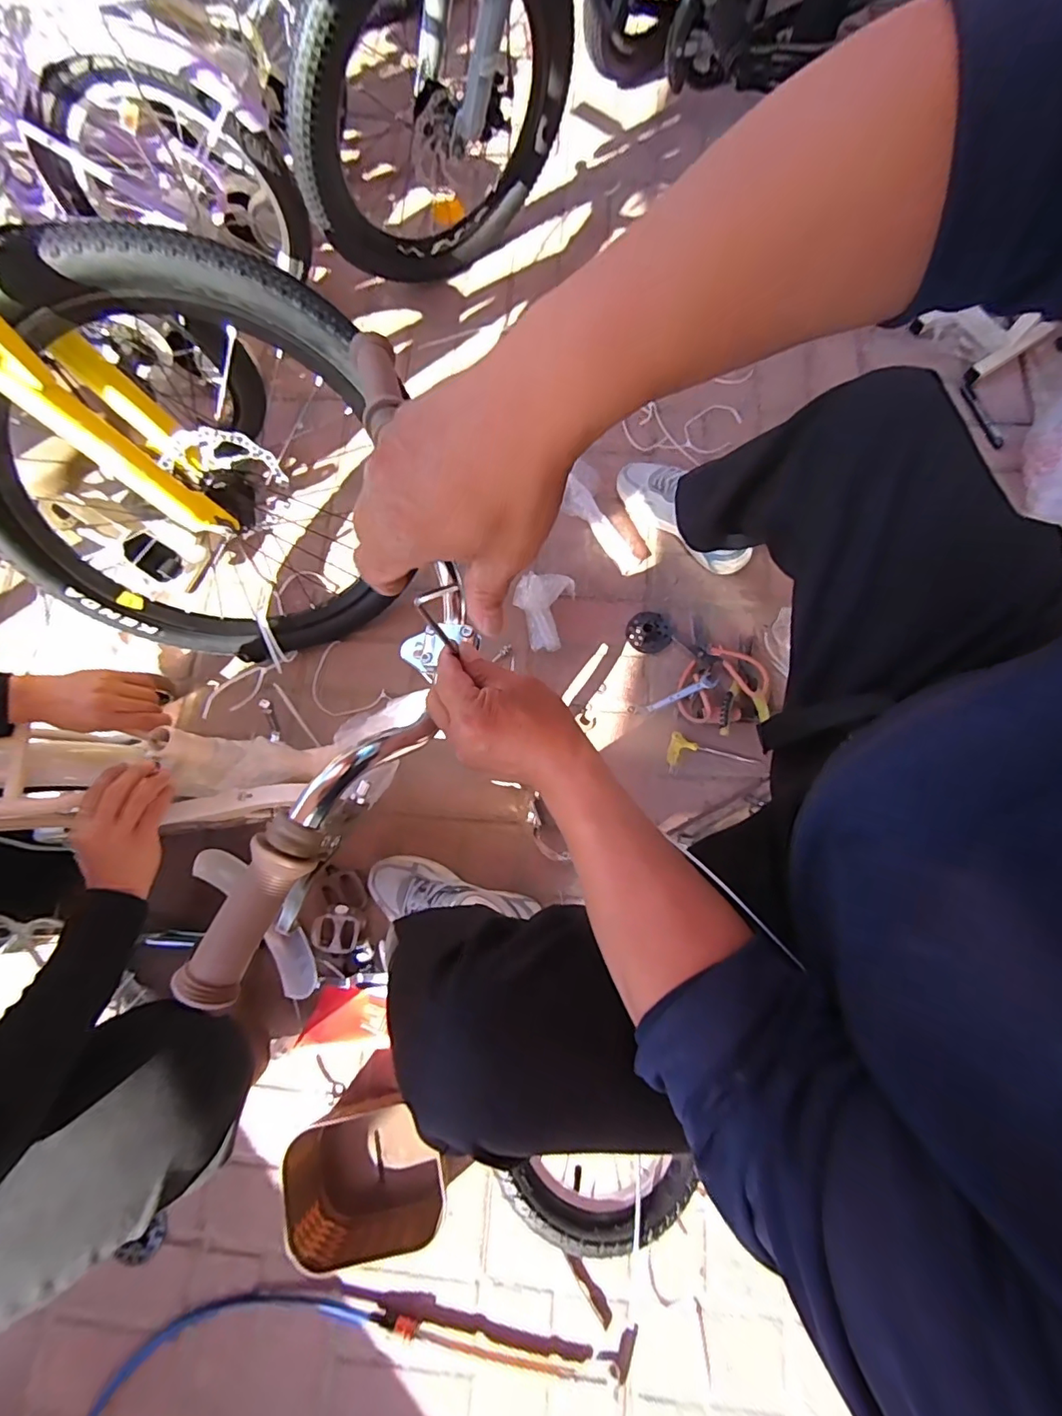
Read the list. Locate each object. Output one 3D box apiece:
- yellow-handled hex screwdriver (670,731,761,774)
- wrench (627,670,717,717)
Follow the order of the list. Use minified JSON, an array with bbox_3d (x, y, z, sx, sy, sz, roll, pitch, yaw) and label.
[{"bbox_3d":[0.296,0.093,0.858,0.146,0.011,0.065,19,78,6],"label":"yellow-handled hex screwdriver"},{"bbox_3d":[0.235,-0.020,0.869,0.149,0.007,0.026,-24,67,8],"label":"wrench"}]

